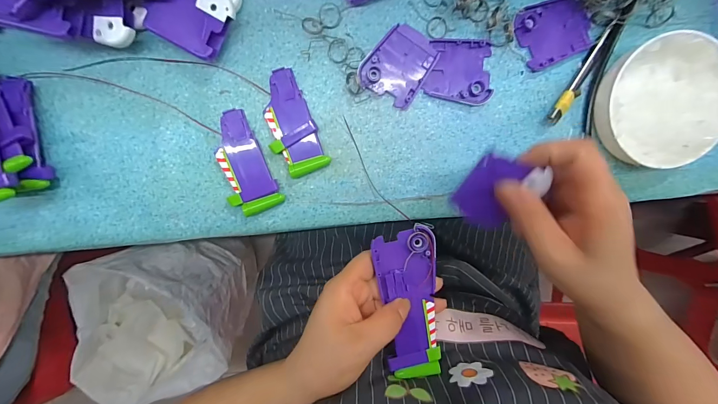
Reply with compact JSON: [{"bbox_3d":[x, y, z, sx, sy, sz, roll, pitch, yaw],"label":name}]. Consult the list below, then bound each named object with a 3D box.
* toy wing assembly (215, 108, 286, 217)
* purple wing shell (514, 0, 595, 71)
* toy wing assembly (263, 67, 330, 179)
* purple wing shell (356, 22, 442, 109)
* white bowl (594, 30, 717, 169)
[{"bbox_3d":[-0.103,-0.033,0.279,0.040,0.013,0.089,-23,99,2],"label":"toy wing assembly"},{"bbox_3d":[0.168,-0.147,0.271,0.059,0.006,0.052,-25,99,3],"label":"purple wing shell"},{"bbox_3d":[-0.060,-0.067,0.276,0.040,0.013,0.087,-23,99,2],"label":"toy wing assembly"},{"bbox_3d":[0.035,-0.118,0.273,0.051,0.007,0.061,33,97,-7],"label":"purple wing shell"},{"bbox_3d":[0.257,-0.083,0.269,0.099,0.027,0.104,0,100,-2],"label":"white bowl"}]

